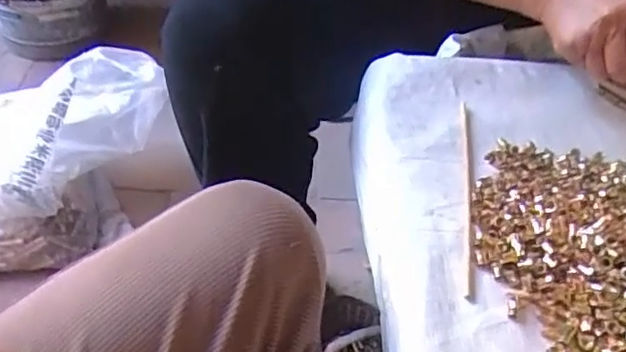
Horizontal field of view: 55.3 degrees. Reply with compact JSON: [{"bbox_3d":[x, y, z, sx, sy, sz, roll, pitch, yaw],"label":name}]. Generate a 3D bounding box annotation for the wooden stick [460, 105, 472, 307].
[{"bbox_3d":[0.128,0.011,0.497,0.007,0.006,0.220,9,46,4],"label":"wooden stick"}]

